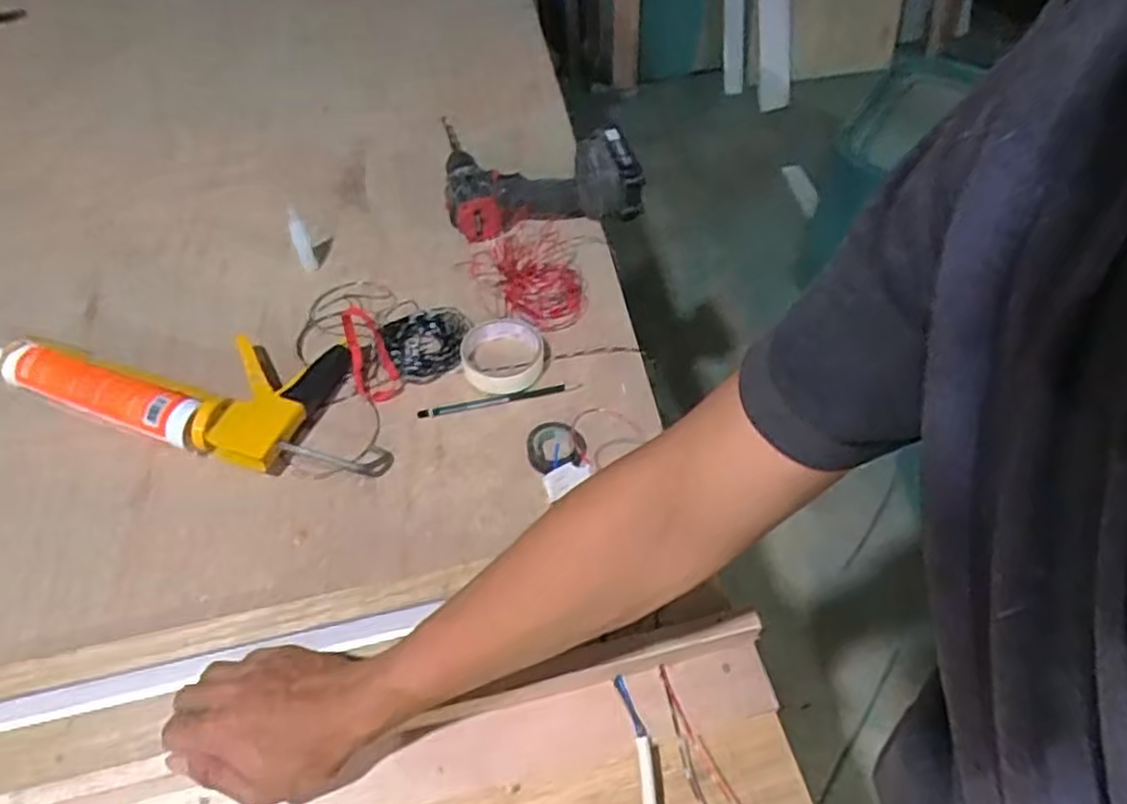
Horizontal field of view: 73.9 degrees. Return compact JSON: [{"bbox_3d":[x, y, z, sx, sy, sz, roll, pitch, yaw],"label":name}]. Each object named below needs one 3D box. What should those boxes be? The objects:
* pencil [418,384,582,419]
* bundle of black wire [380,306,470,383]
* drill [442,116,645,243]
[{"bbox_3d":[-0.065,-0.003,0.757,0.162,0.004,0.014,-9,51,-8],"label":"pencil"},{"bbox_3d":[-0.141,-0.068,0.792,0.092,0.030,0.079,-17,53,-13],"label":"bundle of black wire"},{"bbox_3d":[-0.034,-0.285,0.928,0.230,0.071,0.147,-12,53,-10],"label":"drill"}]

